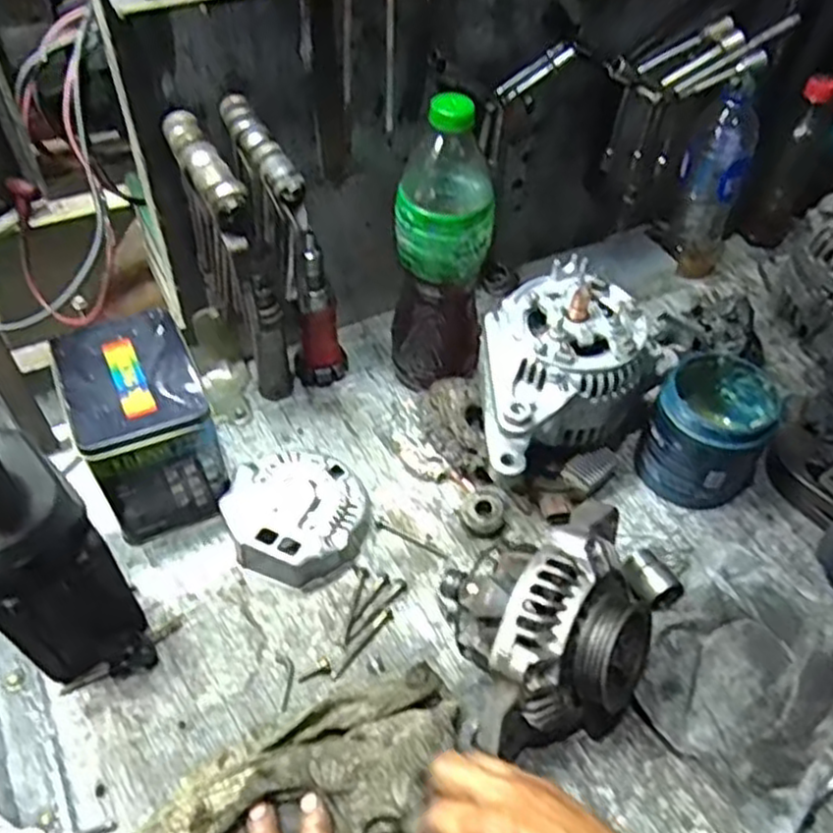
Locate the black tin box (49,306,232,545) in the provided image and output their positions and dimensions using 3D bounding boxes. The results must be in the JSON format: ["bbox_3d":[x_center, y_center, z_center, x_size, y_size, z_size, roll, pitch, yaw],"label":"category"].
[{"bbox_3d":[-0.210,0.008,0.582,0.098,0.128,0.125,-19,52,-19],"label":"black tin box"}]

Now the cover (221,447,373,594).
[{"bbox_3d":[-0.095,0.076,0.591,0.112,0.036,0.114,11,49,6],"label":"cover"}]

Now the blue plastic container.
[{"bbox_3d":[0.244,0.013,0.619,0.087,0.098,0.093,2,48,-2],"label":"blue plastic container"}]

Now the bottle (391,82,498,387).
[{"bbox_3d":[0.021,-0.136,0.608,0.075,0.250,0.063,5,48,1],"label":"bottle"}]

